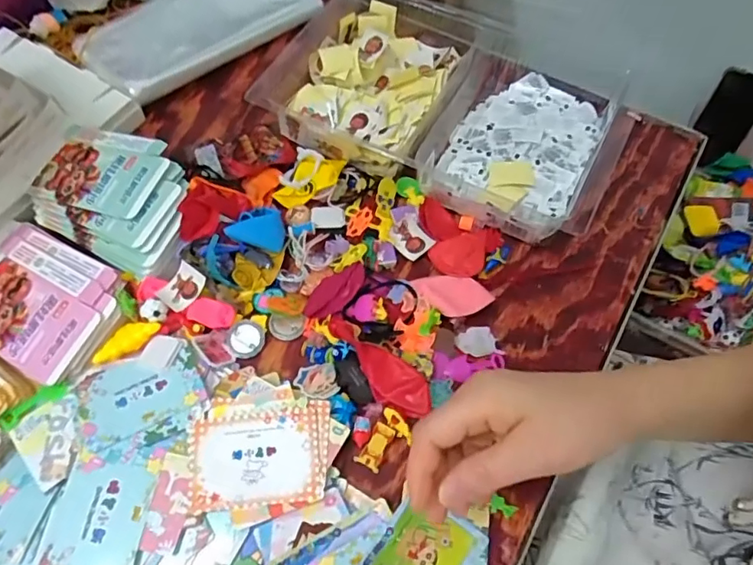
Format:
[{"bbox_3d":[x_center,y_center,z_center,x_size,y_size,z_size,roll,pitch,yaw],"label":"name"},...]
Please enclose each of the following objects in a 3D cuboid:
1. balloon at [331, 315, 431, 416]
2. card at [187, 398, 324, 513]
[{"bbox_3d":[0.001,0.064,0.424,0.098,0.009,0.035,36,67,14],"label":"balloon"},{"bbox_3d":[-0.084,0.119,0.388,0.091,0.004,0.072,-3,59,-5],"label":"card"}]

